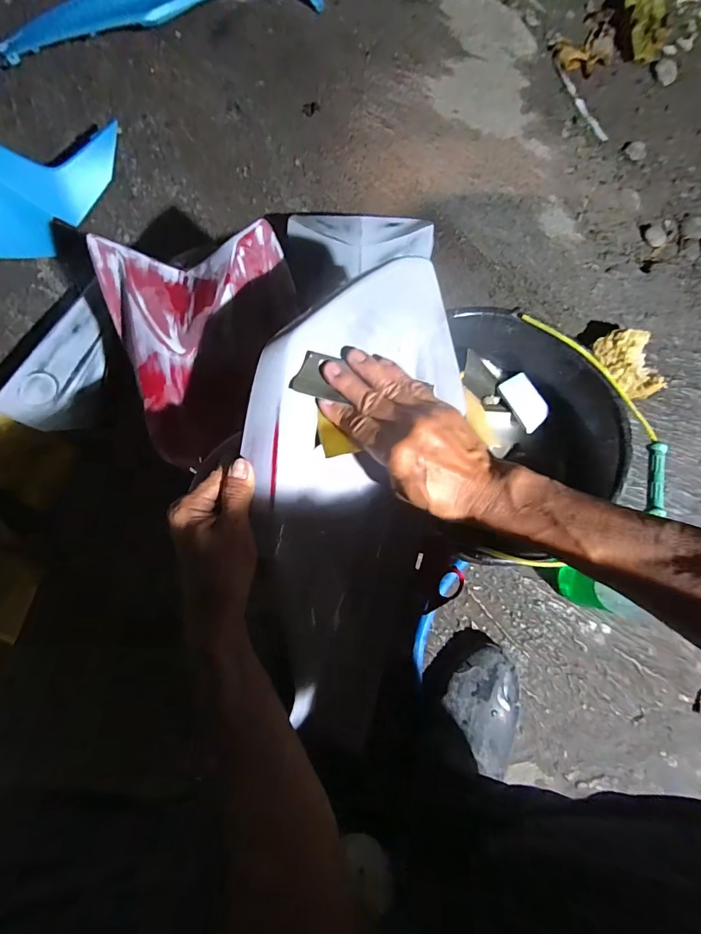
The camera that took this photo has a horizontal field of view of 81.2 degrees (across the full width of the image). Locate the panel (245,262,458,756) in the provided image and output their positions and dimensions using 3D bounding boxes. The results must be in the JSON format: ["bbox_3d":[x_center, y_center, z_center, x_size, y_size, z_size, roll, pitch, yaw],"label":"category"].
[{"bbox_3d":[0.007,0.026,0.378,0.182,0.082,0.446,4,90,1],"label":"panel"}]

